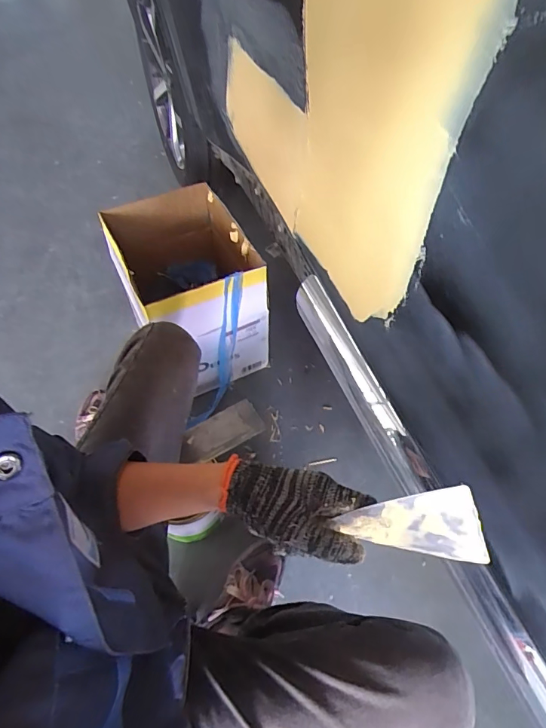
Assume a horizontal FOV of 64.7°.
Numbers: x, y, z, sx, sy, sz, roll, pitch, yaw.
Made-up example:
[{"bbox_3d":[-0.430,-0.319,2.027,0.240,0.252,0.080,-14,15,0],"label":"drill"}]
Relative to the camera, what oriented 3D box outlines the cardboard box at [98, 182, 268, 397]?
[{"bbox_3d":[-0.191,-0.177,1.084,0.305,0.349,0.358,-20,58,-13],"label":"cardboard box"}]

